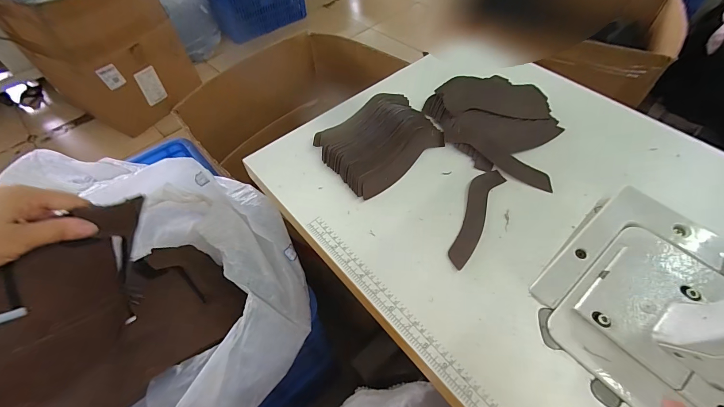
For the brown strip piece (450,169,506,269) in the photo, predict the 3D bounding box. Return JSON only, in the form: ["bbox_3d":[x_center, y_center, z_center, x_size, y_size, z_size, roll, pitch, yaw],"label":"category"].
[{"bbox_3d":[0.147,0.014,0.434,0.035,0.005,0.160,23,58,18],"label":"brown strip piece"}]

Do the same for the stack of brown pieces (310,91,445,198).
[{"bbox_3d":[0.027,-0.101,0.498,0.172,0.032,0.142,-33,60,-20],"label":"stack of brown pieces"}]

